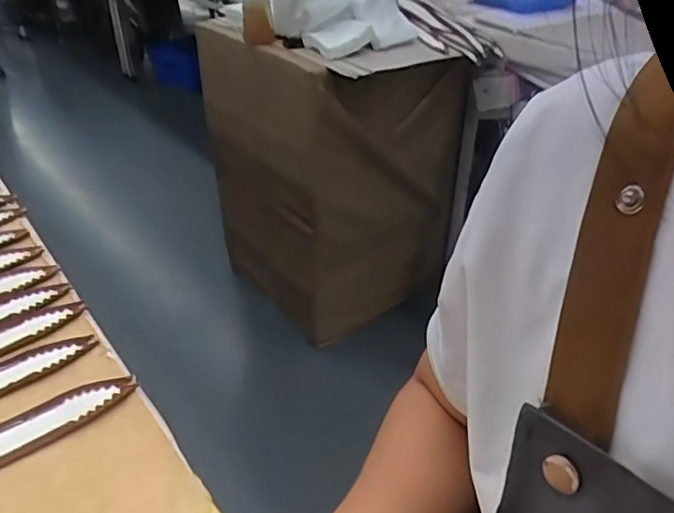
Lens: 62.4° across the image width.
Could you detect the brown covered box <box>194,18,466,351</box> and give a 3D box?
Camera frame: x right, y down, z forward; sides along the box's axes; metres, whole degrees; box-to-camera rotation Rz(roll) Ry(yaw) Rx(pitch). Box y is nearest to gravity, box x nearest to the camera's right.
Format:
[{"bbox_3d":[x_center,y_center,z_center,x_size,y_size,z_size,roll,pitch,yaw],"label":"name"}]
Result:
[{"bbox_3d":[0.018,-0.186,1.421,0.506,0.704,0.411,-28,43,-34],"label":"brown covered box"}]

